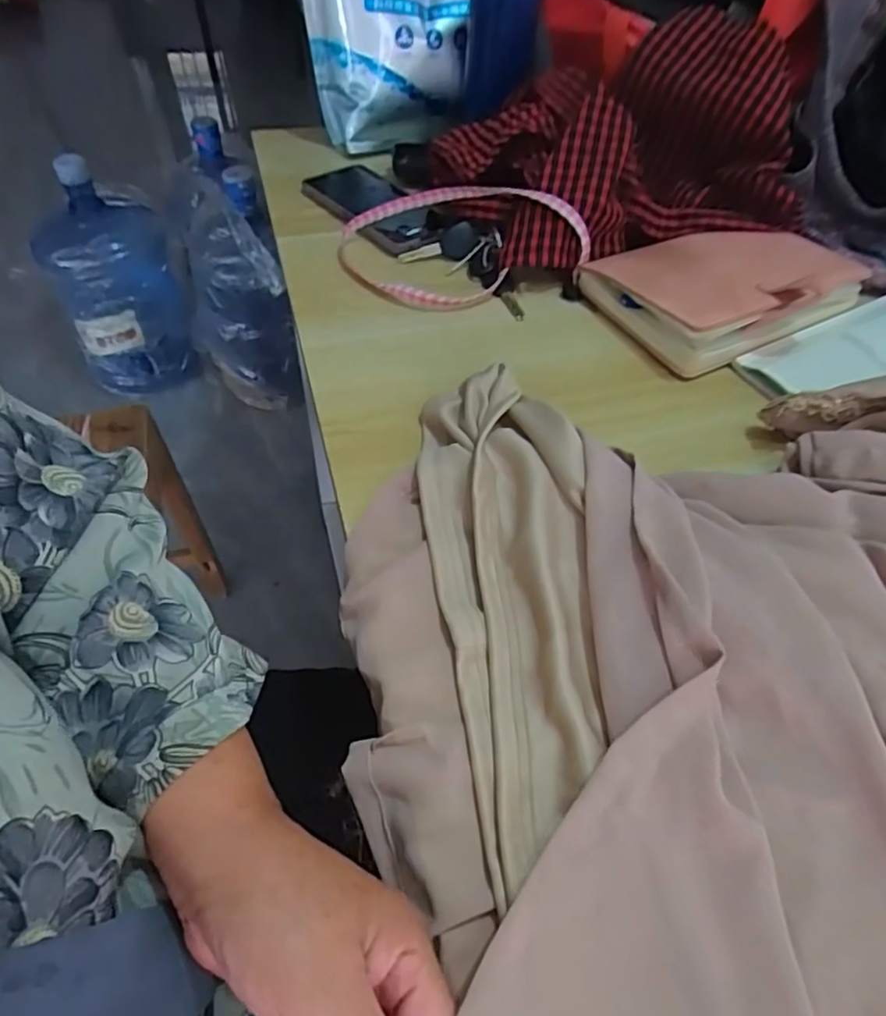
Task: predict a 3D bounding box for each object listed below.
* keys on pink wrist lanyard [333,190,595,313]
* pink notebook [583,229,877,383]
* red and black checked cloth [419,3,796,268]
[{"bbox_3d":[0.011,-0.251,0.566,0.204,0.066,0.141,-14,54,-12],"label":"keys on pink wrist lanyard"},{"bbox_3d":[0.245,-0.197,0.544,0.204,0.050,0.148,-22,56,-18],"label":"pink notebook"},{"bbox_3d":[0.162,-0.332,0.584,0.302,0.149,0.181,-10,53,-10],"label":"red and black checked cloth"}]

